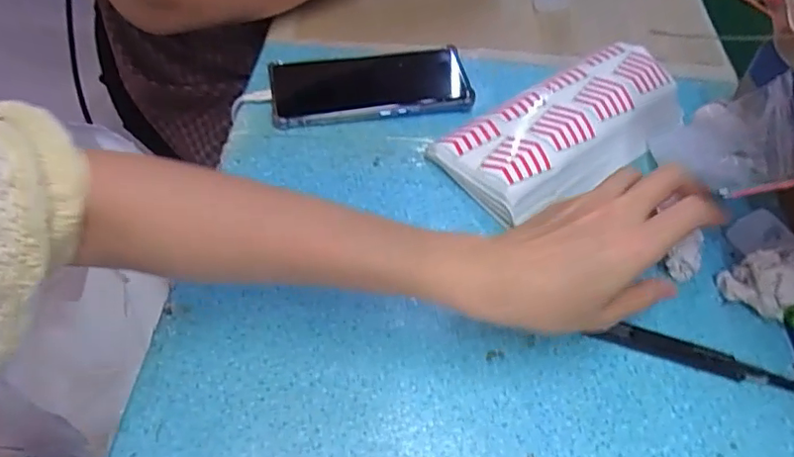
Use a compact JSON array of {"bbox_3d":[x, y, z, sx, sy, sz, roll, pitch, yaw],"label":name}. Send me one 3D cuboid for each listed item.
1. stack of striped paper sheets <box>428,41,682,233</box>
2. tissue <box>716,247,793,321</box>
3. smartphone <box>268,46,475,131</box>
[{"bbox_3d":[0.141,-0.080,0.460,0.217,0.029,0.097,-28,58,-21],"label":"stack of striped paper sheets"},{"bbox_3d":[0.239,0.030,0.365,0.043,0.061,0.027,37,60,24],"label":"tissue"},{"bbox_3d":[-0.025,-0.126,0.501,0.166,0.018,0.082,-10,50,-4],"label":"smartphone"}]

